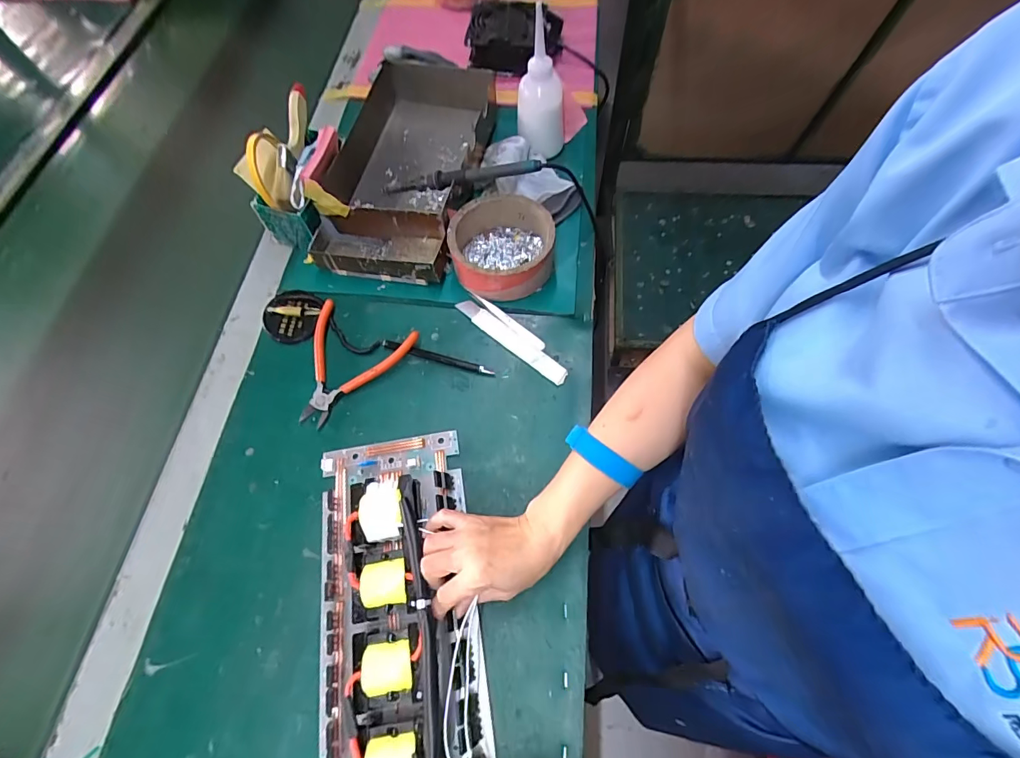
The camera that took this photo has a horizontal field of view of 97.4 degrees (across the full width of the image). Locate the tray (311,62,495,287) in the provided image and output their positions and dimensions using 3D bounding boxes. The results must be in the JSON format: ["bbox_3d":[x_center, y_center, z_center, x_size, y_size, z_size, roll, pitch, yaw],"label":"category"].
[{"bbox_3d":[-0.129,-0.284,0.585,0.165,0.062,0.322,11,67,7],"label":"tray"}]

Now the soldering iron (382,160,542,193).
[{"bbox_3d":[-0.062,-0.238,0.532,0.199,0.024,0.015,-2,65,16],"label":"soldering iron"}]

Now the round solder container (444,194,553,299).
[{"bbox_3d":[-0.010,-0.157,0.533,0.116,0.052,0.114,-1,66,2],"label":"round solder container"}]

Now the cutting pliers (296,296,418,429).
[{"bbox_3d":[-0.194,-0.035,0.506,0.147,0.019,0.118,-40,70,-15],"label":"cutting pliers"}]

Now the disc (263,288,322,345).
[{"bbox_3d":[-0.258,-0.078,0.529,0.065,0.017,0.068,-1,66,2],"label":"disc"}]

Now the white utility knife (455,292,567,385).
[{"bbox_3d":[0.004,-0.051,0.515,0.154,0.010,0.030,38,73,17],"label":"white utility knife"}]

